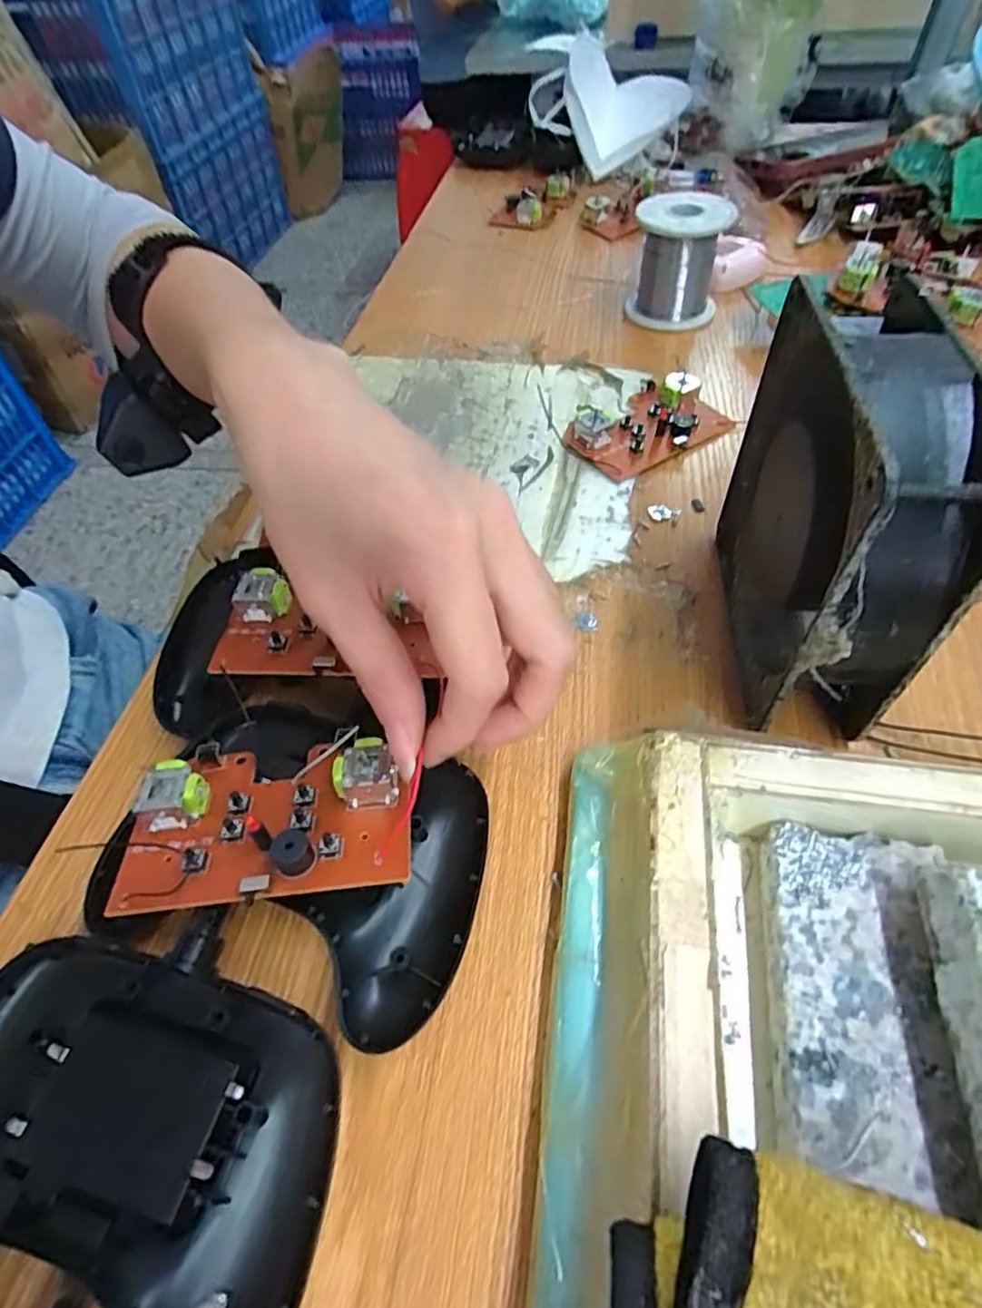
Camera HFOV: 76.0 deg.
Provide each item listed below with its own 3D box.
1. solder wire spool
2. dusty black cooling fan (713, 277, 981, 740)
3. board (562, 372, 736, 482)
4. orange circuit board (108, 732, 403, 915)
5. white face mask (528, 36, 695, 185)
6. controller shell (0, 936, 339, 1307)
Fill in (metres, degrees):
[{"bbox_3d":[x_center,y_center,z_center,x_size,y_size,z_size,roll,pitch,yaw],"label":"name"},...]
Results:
[{"bbox_3d":[0.126,-0.263,0.424,0.051,0.073,0.051,-2,52,3],"label":"solder wire spool"},{"bbox_3d":[0.123,-0.051,0.226,0.047,0.119,0.125,1,53,5],"label":"dusty black cooling fan"},{"bbox_3d":[0.088,-0.132,0.357,0.089,0.018,0.053,-30,56,-18],"label":"board"},{"bbox_3d":[-0.073,0.053,0.206,0.088,0.015,0.054,-6,52,0],"label":"orange circuit board"},{"bbox_3d":[0.106,-0.527,0.597,0.127,0.078,0.148,-7,52,-1],"label":"white face mask"},{"bbox_3d":[-0.105,0.134,0.169,0.130,0.020,0.087,10,54,12],"label":"controller shell"}]

